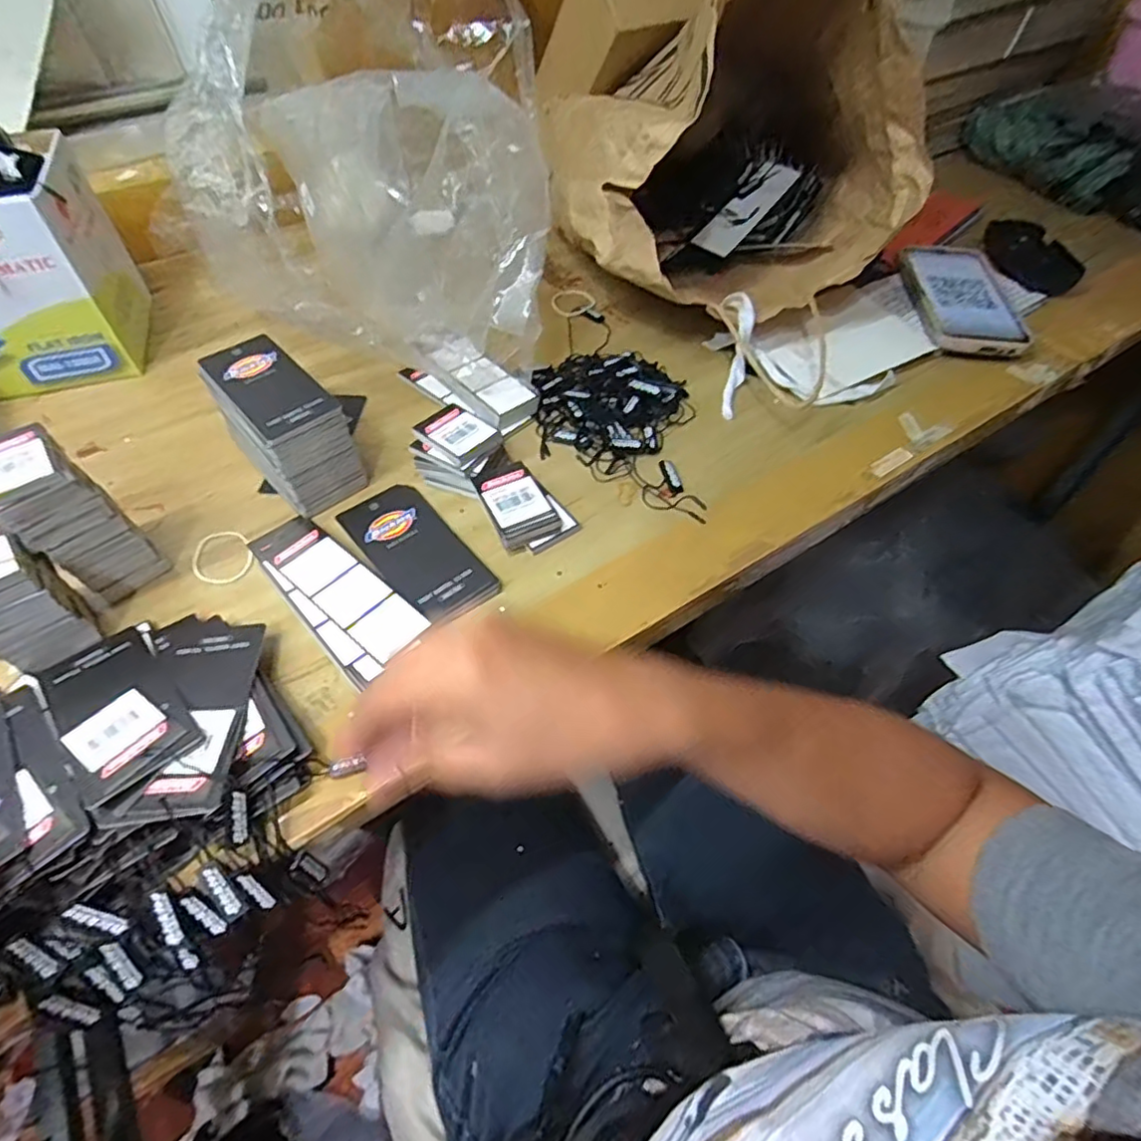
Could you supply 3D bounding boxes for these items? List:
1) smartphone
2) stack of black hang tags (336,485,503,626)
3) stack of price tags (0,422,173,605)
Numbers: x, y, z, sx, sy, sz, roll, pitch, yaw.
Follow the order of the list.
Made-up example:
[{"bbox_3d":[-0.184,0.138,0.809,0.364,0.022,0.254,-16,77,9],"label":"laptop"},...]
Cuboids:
[{"bbox_3d":[0.340,-0.238,0.545,0.082,0.019,0.154,2,55,1],"label":"smartphone"},{"bbox_3d":[-0.096,-0.014,0.387,0.055,0.005,0.114,-33,61,-22],"label":"stack of black hang tags"},{"bbox_3d":[-0.277,-0.029,0.340,0.049,0.084,0.044,34,61,21],"label":"stack of price tags"}]

